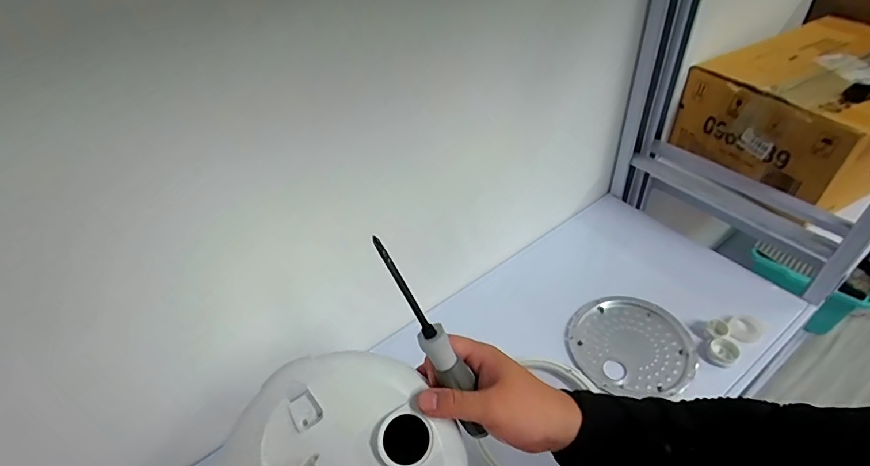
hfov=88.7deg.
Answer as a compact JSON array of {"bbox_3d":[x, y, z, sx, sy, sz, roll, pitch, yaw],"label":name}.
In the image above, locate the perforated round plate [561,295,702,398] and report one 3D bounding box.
[{"bbox_3d":[0.310,0.174,0.710,0.188,0.020,0.176,-4,44,4],"label":"perforated round plate"}]

